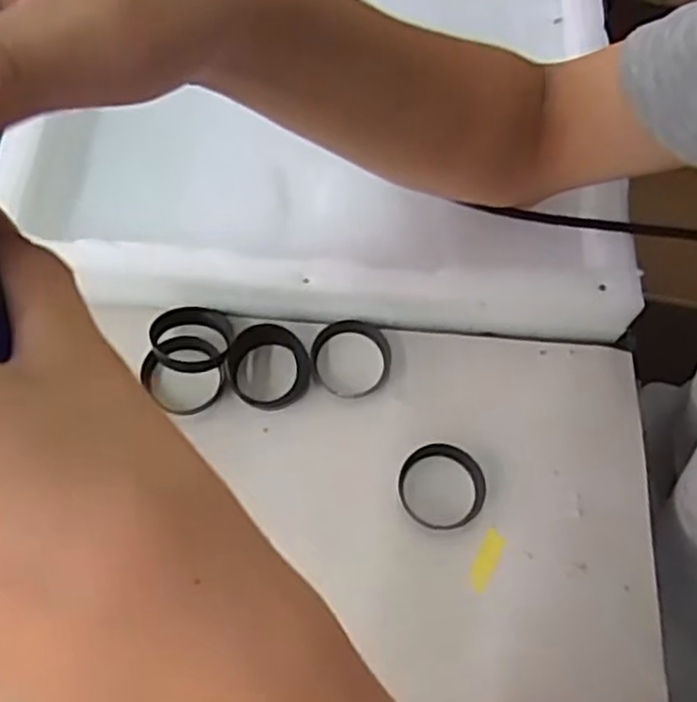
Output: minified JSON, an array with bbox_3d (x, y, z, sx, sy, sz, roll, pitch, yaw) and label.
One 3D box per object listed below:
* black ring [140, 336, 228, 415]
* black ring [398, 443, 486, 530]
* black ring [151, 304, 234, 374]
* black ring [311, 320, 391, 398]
[{"bbox_3d":[-0.088,0.014,0.396,0.042,0.013,0.042,1,63,-2],"label":"black ring"},{"bbox_3d":[0.049,0.069,0.377,0.046,0.007,0.044,1,64,-2],"label":"black ring"},{"bbox_3d":[-0.085,-0.007,0.396,0.043,0.011,0.043,6,48,-7],"label":"black ring"},{"bbox_3d":[0.002,0.004,0.402,0.044,0.011,0.042,1,63,-2],"label":"black ring"}]

